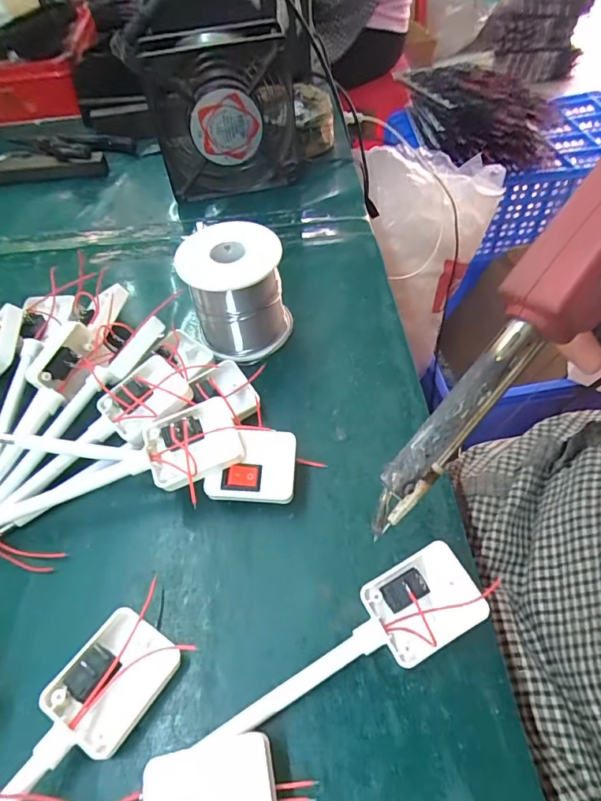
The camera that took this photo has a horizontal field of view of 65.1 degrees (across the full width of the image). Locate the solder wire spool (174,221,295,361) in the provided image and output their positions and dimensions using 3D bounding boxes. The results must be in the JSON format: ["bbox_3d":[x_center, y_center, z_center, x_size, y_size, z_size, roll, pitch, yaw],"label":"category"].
[{"bbox_3d":[-0.042,-0.072,0.315,0.063,0.066,0.060,-14,54,-8],"label":"solder wire spool"}]

